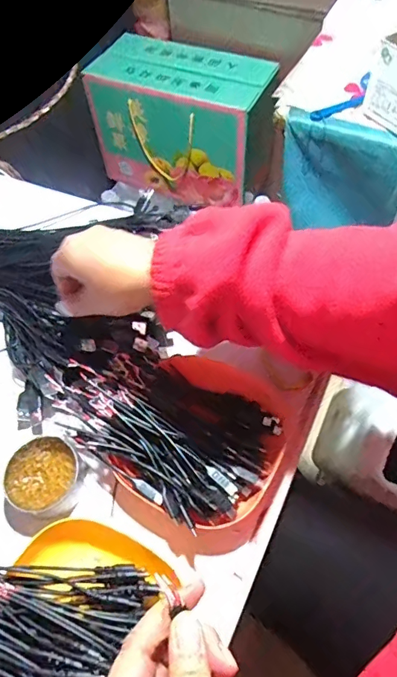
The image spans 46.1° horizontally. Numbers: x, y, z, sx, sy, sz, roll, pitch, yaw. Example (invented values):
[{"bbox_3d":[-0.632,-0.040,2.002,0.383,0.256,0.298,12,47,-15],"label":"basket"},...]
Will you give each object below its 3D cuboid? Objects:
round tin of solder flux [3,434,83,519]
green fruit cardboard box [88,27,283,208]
[{"bbox_3d":[-0.130,0.118,0.400,0.063,0.023,0.061,-1,58,2],"label":"round tin of solder flux"},{"bbox_3d":[-0.020,-0.421,0.928,0.338,0.222,0.163,24,62,16],"label":"green fruit cardboard box"}]

